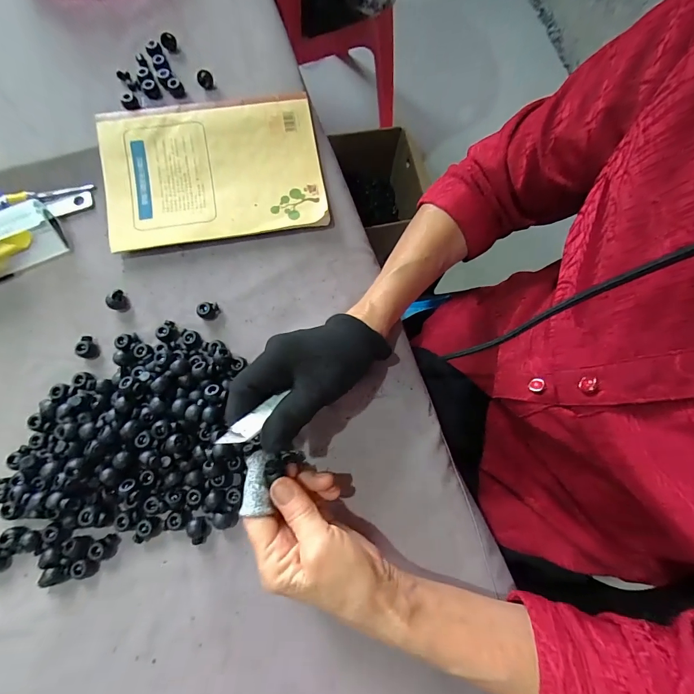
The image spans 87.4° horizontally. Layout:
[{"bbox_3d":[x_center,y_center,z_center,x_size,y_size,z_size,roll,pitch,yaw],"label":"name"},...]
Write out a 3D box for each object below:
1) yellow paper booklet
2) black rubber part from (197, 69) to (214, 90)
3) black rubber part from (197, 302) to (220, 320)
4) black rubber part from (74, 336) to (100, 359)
[{"bbox_3d":[-0.131,-0.173,0.356,0.204,0.011,0.141,-9,82,-5],"label":"yellow paper booklet"},{"bbox_3d":[-0.144,-0.272,0.369,0.015,0.011,0.015,0,78,-1],"label":"black rubber part"},{"bbox_3d":[-0.128,-0.034,0.334,0.018,0.011,0.016,-3,76,-3],"label":"black rubber part"},{"bbox_3d":[-0.230,0.000,0.323,0.014,0.011,0.018,17,76,2],"label":"black rubber part"}]

